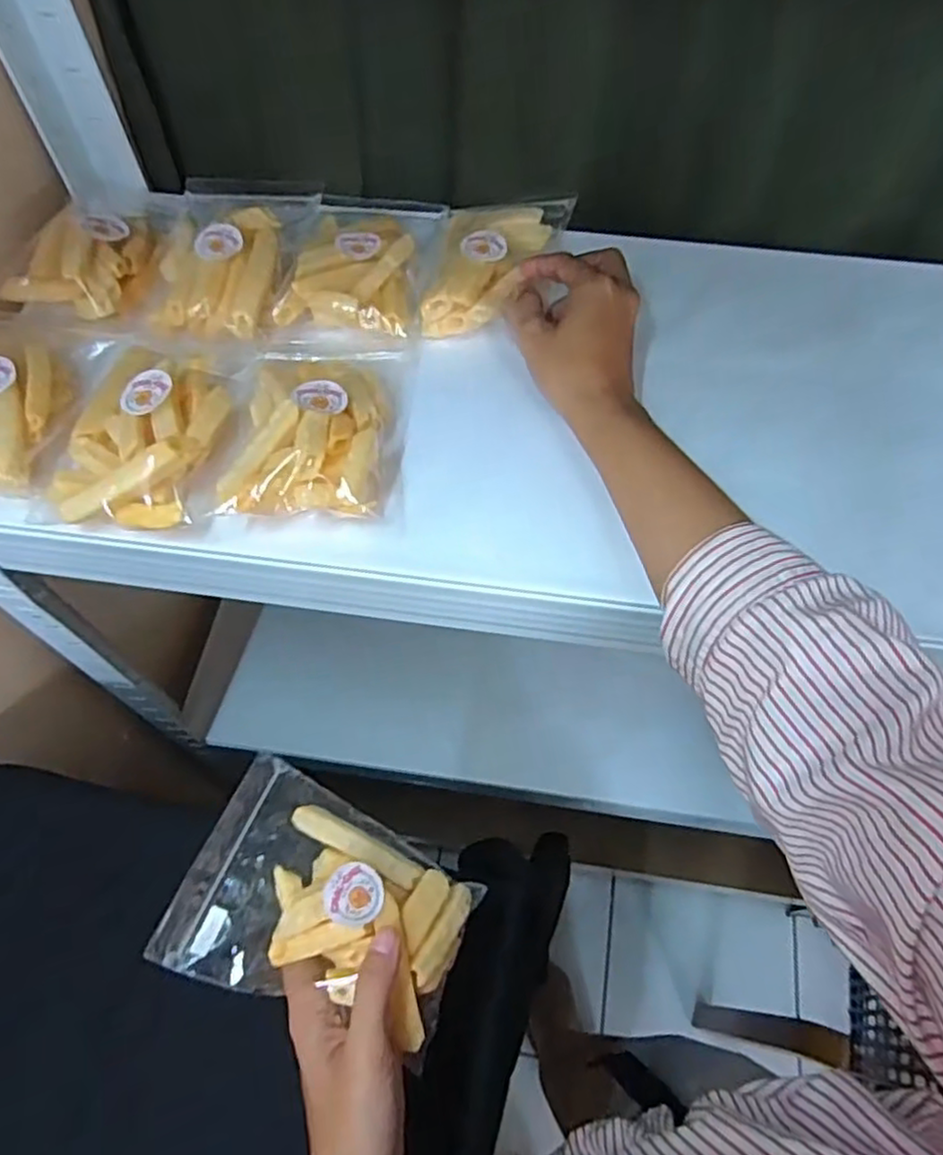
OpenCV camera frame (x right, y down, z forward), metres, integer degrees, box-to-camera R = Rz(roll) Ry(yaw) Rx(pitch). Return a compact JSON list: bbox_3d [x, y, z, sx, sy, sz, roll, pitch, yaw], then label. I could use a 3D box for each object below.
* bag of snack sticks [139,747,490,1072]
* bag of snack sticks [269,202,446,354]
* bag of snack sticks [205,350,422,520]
[{"bbox_3d":[-0.065,0.160,0.340,0.136,0.023,0.095,29,54,-6],"label":"bag of snack sticks"},{"bbox_3d":[-0.070,-0.205,0.456,0.089,0.038,0.147,7,61,3],"label":"bag of snack sticks"},{"bbox_3d":[-0.085,-0.087,0.383,0.092,0.032,0.128,3,61,1],"label":"bag of snack sticks"}]

